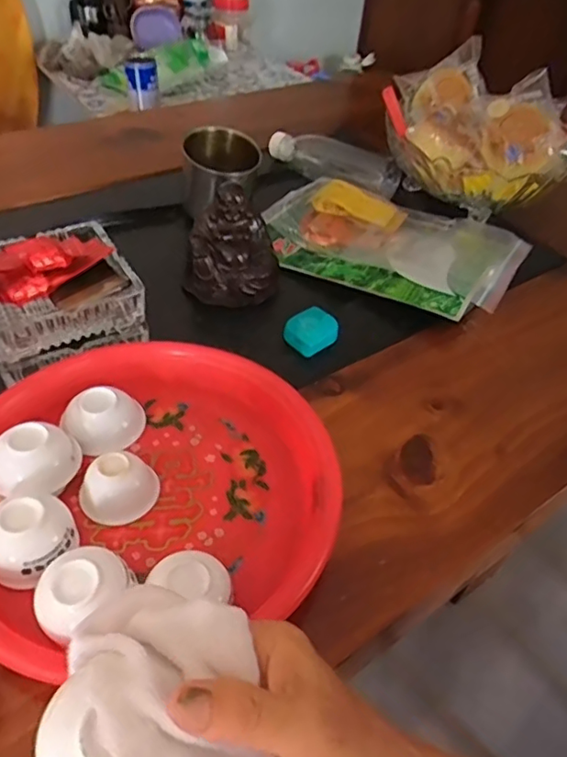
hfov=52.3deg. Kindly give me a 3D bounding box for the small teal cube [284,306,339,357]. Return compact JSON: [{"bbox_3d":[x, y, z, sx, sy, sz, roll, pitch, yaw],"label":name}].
[{"bbox_3d":[0.026,-0.043,0.529,0.045,0.022,0.036,-25,54,-27],"label":"small teal cube"}]

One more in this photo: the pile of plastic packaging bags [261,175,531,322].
[{"bbox_3d":[0.117,-0.154,0.634,0.270,0.034,0.186,26,49,18],"label":"pile of plastic packaging bags"}]

